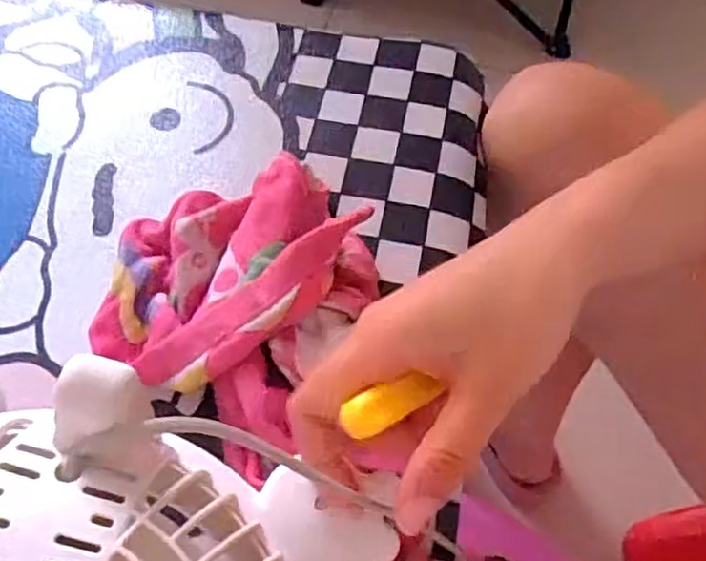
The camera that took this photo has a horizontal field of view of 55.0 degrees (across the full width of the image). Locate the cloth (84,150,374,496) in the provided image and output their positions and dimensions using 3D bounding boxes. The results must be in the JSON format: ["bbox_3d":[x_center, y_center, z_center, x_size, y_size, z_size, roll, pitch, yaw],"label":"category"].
[{"bbox_3d":[-0.062,0.000,0.340,0.127,0.062,0.142,25,61,10],"label":"cloth"}]

